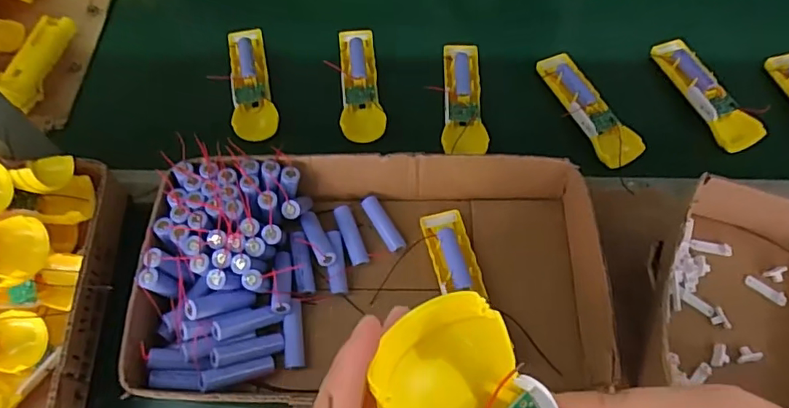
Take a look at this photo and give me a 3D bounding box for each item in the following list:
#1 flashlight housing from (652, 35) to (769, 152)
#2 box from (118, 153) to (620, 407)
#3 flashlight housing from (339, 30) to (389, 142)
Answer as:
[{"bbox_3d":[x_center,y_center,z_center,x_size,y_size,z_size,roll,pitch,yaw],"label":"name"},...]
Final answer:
[{"bbox_3d":[0.376,-0.138,0.642,0.049,0.022,0.168,-21,66,-11],"label":"flashlight housing"},{"bbox_3d":[-0.022,0.064,0.515,0.419,0.078,0.236,0,64,-1],"label":"box"},{"bbox_3d":[-0.040,-0.148,0.643,0.051,0.019,0.160,-2,64,-2],"label":"flashlight housing"}]

